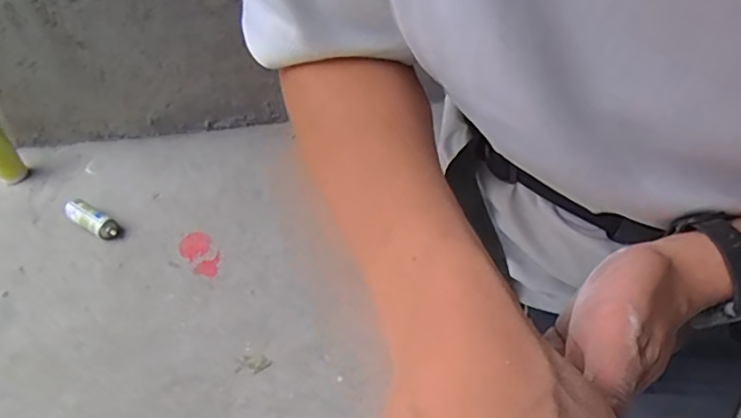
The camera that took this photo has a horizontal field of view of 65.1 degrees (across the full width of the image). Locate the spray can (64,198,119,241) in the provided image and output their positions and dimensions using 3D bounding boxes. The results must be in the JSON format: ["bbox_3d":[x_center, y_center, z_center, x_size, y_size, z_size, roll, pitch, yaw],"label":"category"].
[{"bbox_3d":[-0.823,0.029,1.718,0.173,0.056,0.064,23,49,21],"label":"spray can"}]

